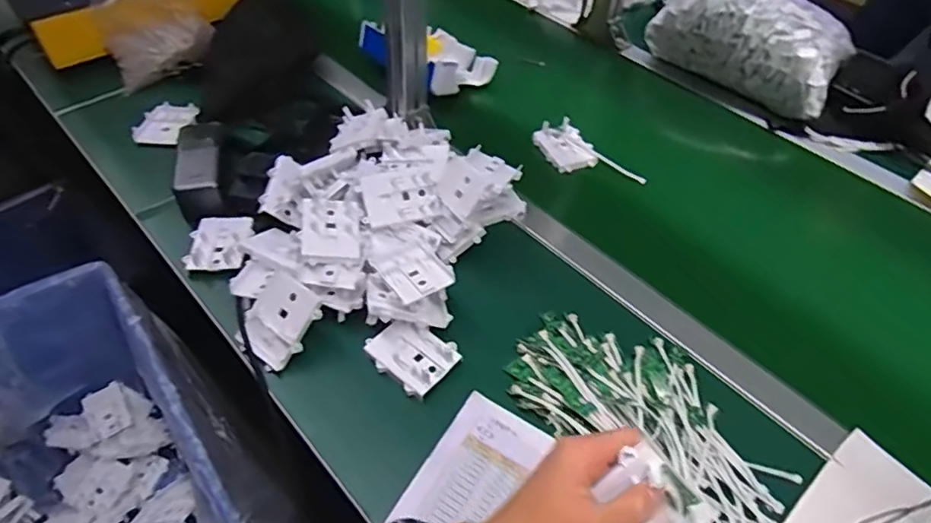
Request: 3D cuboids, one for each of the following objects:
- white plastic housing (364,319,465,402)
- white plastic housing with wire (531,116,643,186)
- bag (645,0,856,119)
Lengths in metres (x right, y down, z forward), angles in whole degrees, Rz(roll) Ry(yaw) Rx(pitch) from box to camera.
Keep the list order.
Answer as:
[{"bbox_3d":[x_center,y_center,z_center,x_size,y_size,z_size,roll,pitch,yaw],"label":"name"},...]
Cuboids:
[{"bbox_3d":[-0.055,0.093,0.592,0.082,0.014,0.065,34,55,23],"label":"white plastic housing"},{"bbox_3d":[0.167,-0.147,0.826,0.072,0.026,0.160,-35,59,-29],"label":"white plastic housing with wire"},{"bbox_3d":[0.447,-0.371,0.940,0.314,0.126,0.155,30,54,21],"label":"bag"}]

